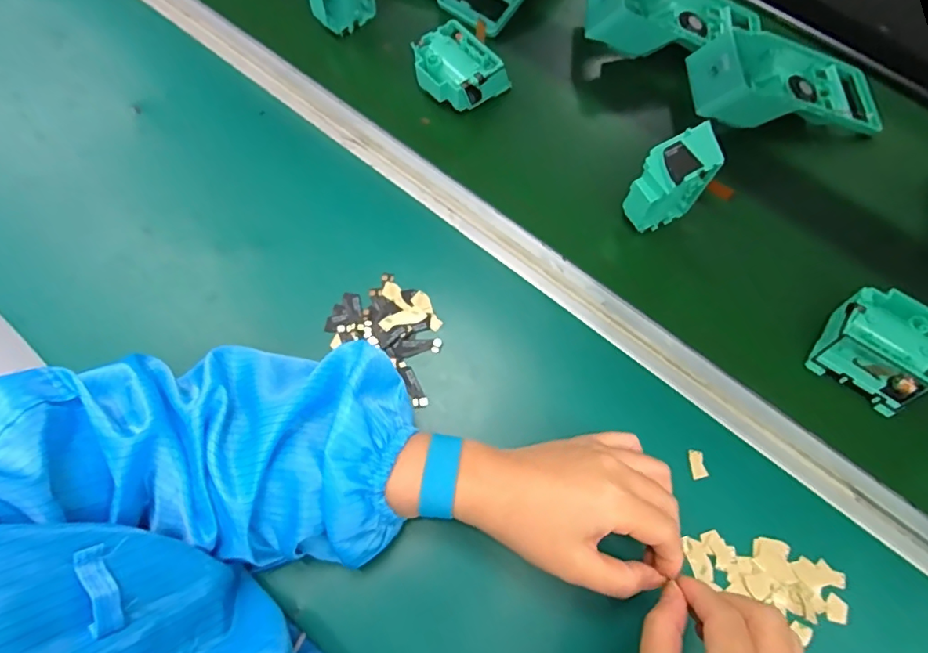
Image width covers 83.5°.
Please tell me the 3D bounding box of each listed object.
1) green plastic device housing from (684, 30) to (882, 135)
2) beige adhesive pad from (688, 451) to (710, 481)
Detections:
[{"bbox_3d":[0.317,-0.238,0.505,0.193,0.047,0.092,2,68,0],"label":"green plastic device housing"},{"bbox_3d":[0.174,0.103,0.386,0.010,0.005,0.021,-6,68,-3],"label":"beige adhesive pad"}]

